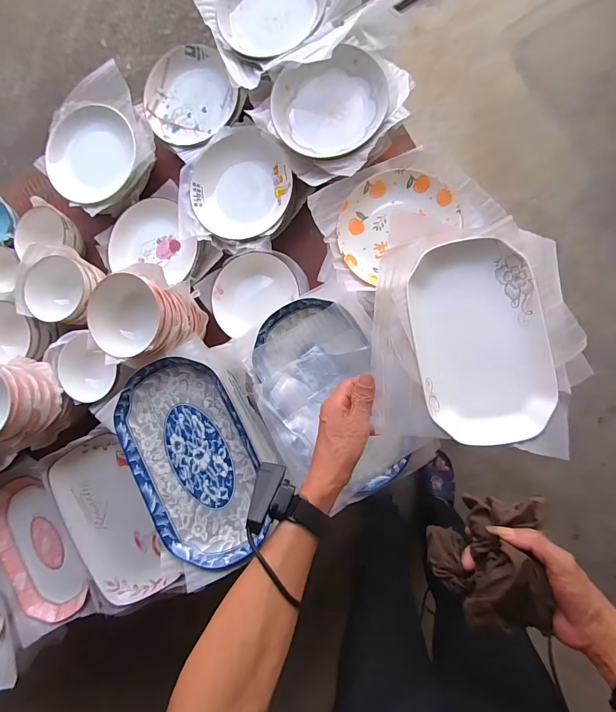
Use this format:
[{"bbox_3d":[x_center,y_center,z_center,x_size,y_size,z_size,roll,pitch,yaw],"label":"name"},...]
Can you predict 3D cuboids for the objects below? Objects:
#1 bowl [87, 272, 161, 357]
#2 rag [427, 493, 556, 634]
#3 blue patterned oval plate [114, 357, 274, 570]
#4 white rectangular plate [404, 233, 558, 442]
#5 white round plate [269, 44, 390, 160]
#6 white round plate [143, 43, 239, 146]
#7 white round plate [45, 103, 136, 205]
[{"bbox_3d":[-0.287,-0.069,0.598,0.121,0.062,0.127,0,89,9],"label":"bowl"},{"bbox_3d":[0.207,0.226,0.427,0.107,0.117,0.126,2,88,8],"label":"rag"},{"bbox_3d":[-0.176,0.161,0.574,0.182,0.039,0.315,-28,85,6],"label":"blue patterned oval plate"},{"bbox_3d":[0.234,-0.023,0.512,0.162,0.049,0.275,-8,87,7],"label":"white rectangular plate"},{"bbox_3d":[0.039,-0.432,0.640,0.192,0.033,0.169,-19,86,6],"label":"white round plate"},{"bbox_3d":[-0.244,-0.529,0.748,0.181,0.034,0.180,0,88,7],"label":"white round plate"},{"bbox_3d":[-0.441,-0.408,0.746,0.178,0.040,0.176,-3,88,7],"label":"white round plate"}]

